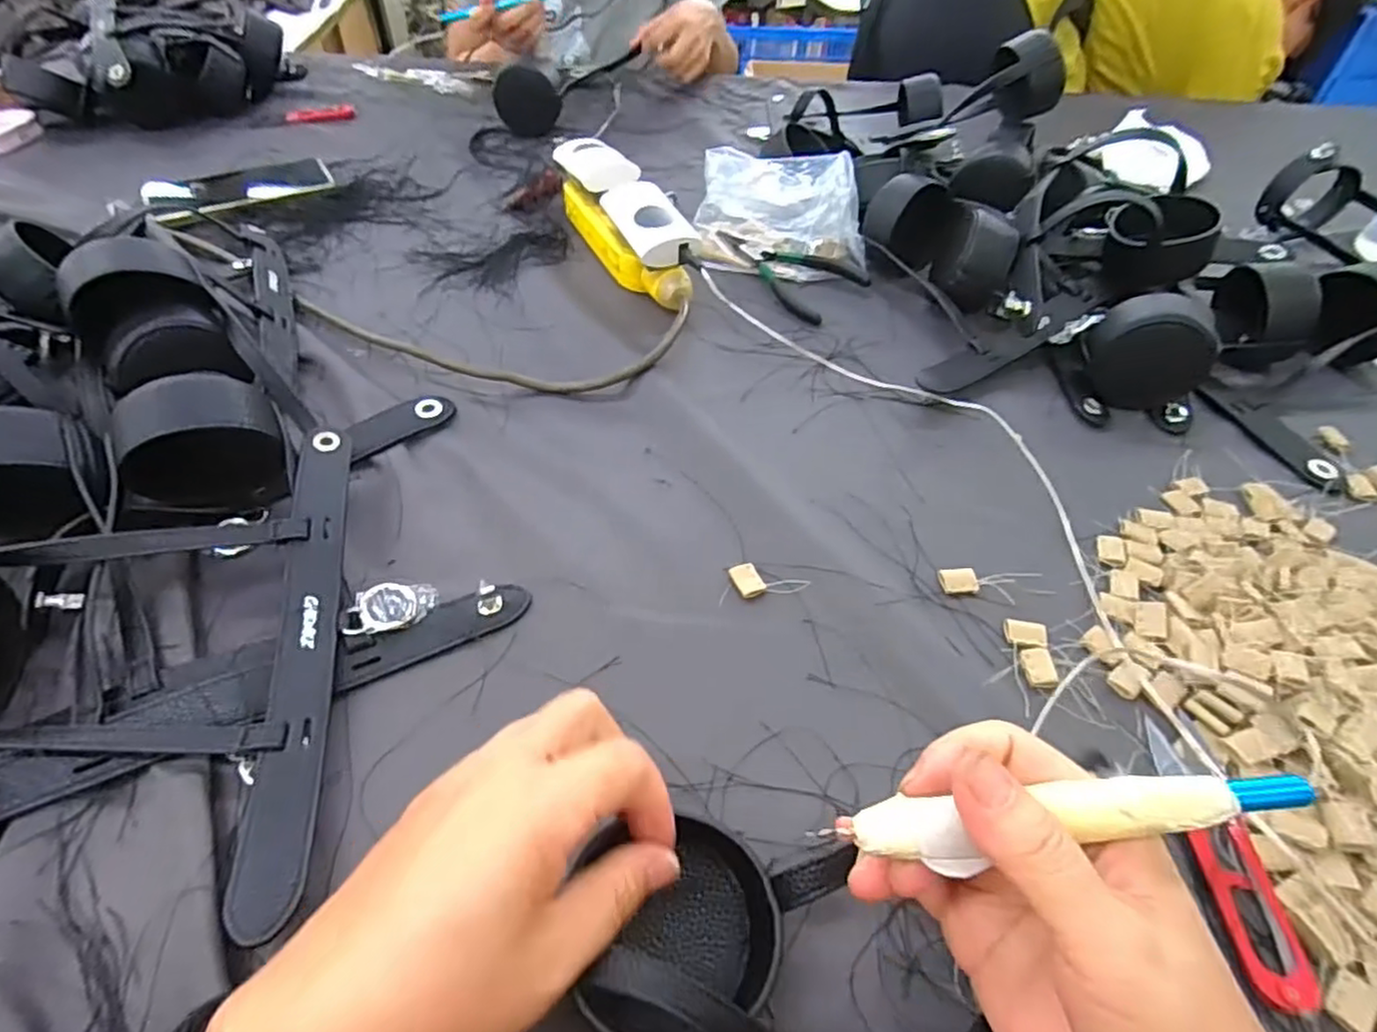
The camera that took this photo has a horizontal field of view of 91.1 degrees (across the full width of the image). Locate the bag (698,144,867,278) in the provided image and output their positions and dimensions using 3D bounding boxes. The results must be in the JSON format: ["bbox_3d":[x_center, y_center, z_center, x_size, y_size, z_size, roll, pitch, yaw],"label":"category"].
[{"bbox_3d":[0.083,-0.279,0.613,0.135,0.066,0.127,-5,50,-7],"label":"bag"}]

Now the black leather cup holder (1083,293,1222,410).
[{"bbox_3d":[0.331,-0.123,0.488,0.076,0.070,0.047,3,49,0],"label":"black leather cup holder"}]

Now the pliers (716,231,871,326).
[{"bbox_3d":[0.096,-0.221,0.599,0.080,0.012,0.142,-21,53,-19],"label":"pliers"}]

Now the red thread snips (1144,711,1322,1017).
[{"bbox_3d":[0.230,0.142,0.291,0.025,0.011,0.116,4,49,1],"label":"red thread snips"}]

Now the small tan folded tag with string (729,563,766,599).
[{"bbox_3d":[0.033,0.036,0.379,0.016,0.004,0.021,-19,53,-18],"label":"small tan folded tag with string"}]

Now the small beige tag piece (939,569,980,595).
[{"bbox_3d":[0.155,0.037,0.386,0.022,0.004,0.016,-3,49,-5],"label":"small beige tag piece"}]

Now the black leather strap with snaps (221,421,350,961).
[{"bbox_3d":[-0.187,0.056,0.328,0.027,0.025,0.262,-9,50,-10],"label":"black leather strap with snaps"}]

